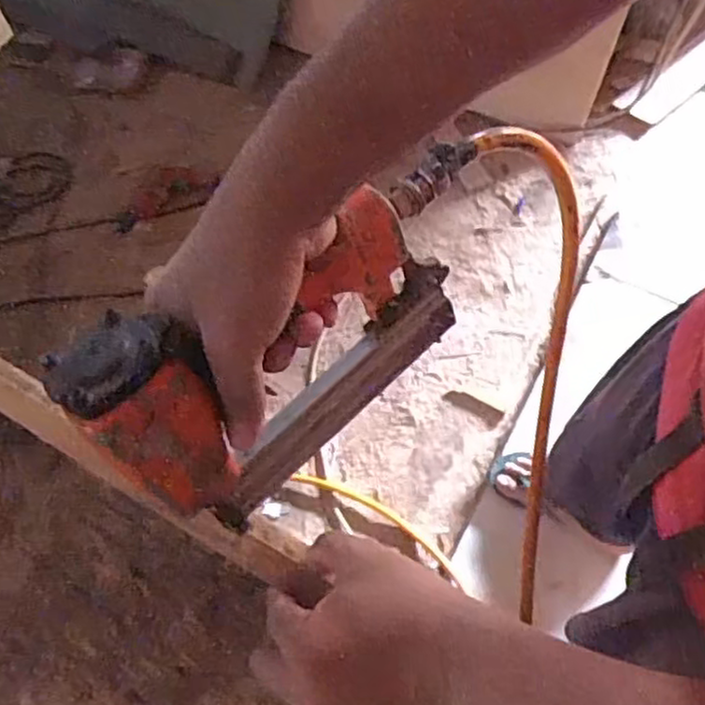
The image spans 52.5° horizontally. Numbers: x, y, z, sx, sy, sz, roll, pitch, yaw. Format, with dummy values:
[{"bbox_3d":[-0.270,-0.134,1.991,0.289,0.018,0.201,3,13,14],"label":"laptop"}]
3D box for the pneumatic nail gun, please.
[{"bbox_3d":[-0.017,-0.013,0.405,0.256,0.160,0.069,-35,67,-14],"label":"pneumatic nail gun"}]

